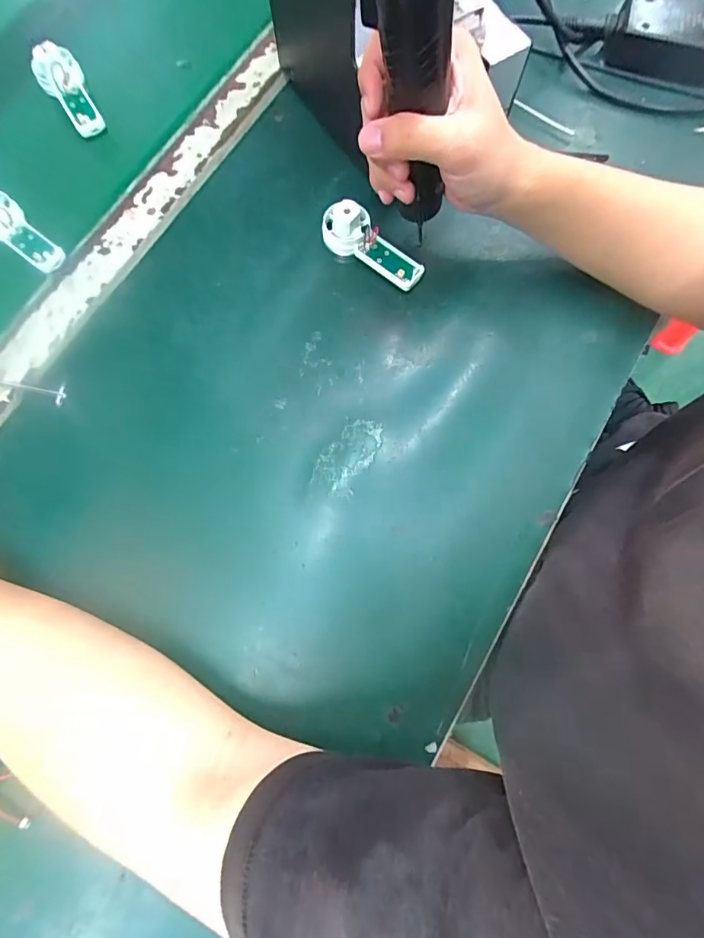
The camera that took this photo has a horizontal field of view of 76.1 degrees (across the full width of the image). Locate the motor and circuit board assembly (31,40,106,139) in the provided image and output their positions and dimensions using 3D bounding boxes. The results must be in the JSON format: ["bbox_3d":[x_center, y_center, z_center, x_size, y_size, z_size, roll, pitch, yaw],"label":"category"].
[{"bbox_3d":[-0.256,-0.344,0.408,0.038,0.026,0.087,-33,80,-8],"label":"motor and circuit board assembly"}]

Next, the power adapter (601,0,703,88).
[{"bbox_3d":[0.303,-0.396,0.416,0.126,0.035,0.053,13,77,2],"label":"power adapter"}]

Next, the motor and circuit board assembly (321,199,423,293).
[{"bbox_3d":[0.017,-0.185,0.367,0.091,0.030,0.032,32,79,6],"label":"motor and circuit board assembly"}]

